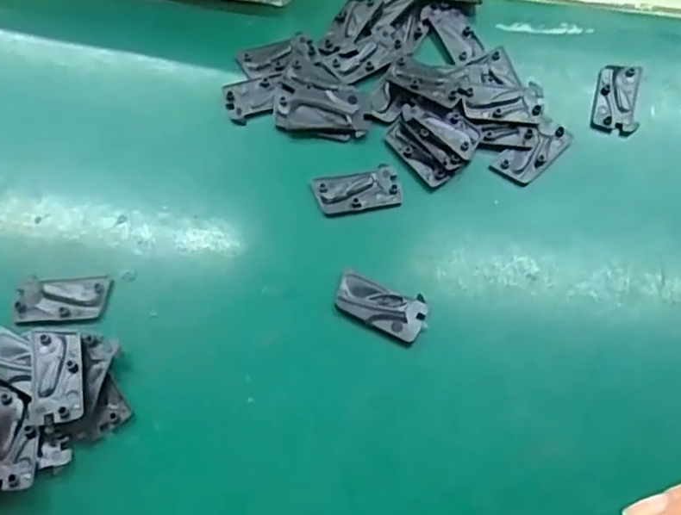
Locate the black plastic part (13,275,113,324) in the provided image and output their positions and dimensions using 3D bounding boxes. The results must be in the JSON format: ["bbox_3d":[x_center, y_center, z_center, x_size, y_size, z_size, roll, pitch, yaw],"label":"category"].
[{"bbox_3d":[-0.102,0.015,0.240,0.032,0.004,0.018,-2,68,-2],"label":"black plastic part"}]

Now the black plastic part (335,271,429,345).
[{"bbox_3d":[0.015,0.018,0.240,0.033,0.004,0.018,21,69,7],"label":"black plastic part"}]

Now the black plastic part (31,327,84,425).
[{"bbox_3d":[-0.096,0.039,0.223,0.017,0.004,0.035,-9,58,-12],"label":"black plastic part"}]

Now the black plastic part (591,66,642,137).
[{"bbox_3d":[0.117,-0.068,0.277,0.018,0.004,0.033,14,68,4],"label":"black plastic part"}]

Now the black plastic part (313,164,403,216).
[{"bbox_3d":[0.007,-0.027,0.259,0.033,0.004,0.017,-14,69,-7],"label":"black plastic part"}]

